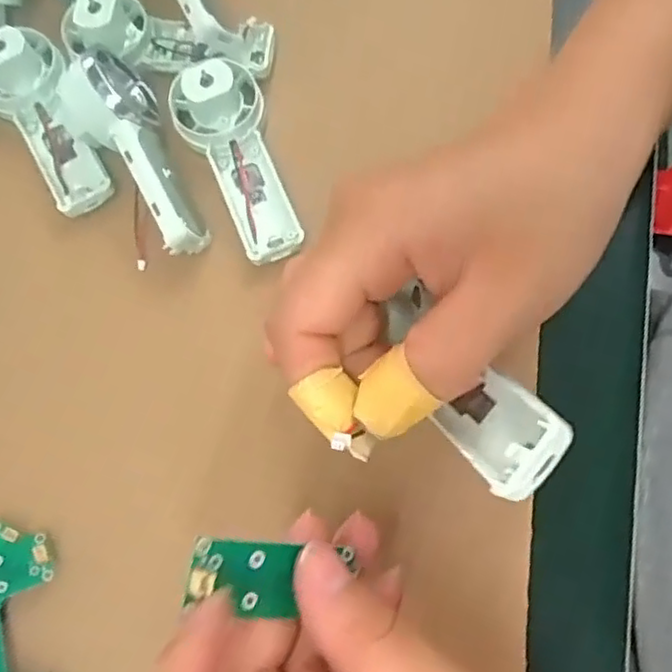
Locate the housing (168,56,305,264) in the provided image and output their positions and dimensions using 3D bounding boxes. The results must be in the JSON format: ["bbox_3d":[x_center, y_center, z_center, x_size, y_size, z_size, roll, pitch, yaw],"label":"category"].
[{"bbox_3d":[-0.041,-0.072,0.273,0.037,0.031,0.086,-20,73,-2],"label":"housing"}]

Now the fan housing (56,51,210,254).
[{"bbox_3d":[-0.082,-0.075,0.270,0.034,0.032,0.092,-29,74,-5],"label":"fan housing"}]

